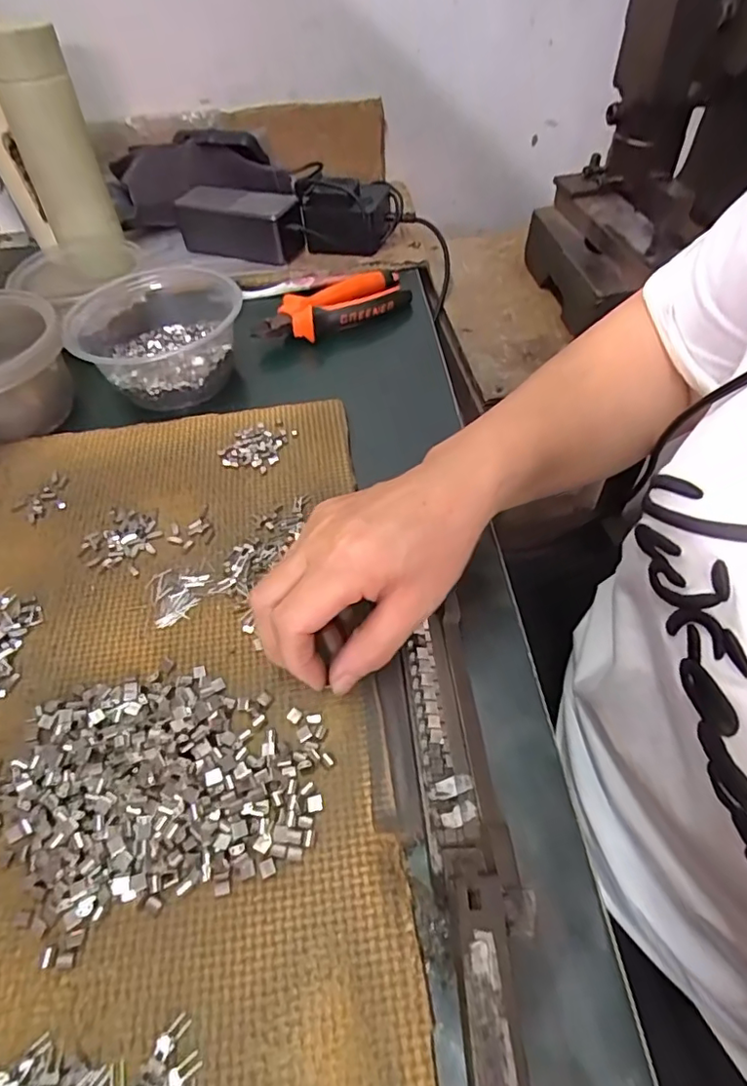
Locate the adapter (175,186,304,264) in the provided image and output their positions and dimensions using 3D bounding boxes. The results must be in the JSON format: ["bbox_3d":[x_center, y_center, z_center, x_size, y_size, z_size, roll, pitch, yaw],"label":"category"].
[{"bbox_3d":[-0.137,-0.337,0.591,0.137,0.052,0.052,14,54,14],"label":"adapter"}]

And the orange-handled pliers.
[{"bbox_3d":[-0.035,-0.220,0.513,0.157,0.018,0.063,-35,58,-22],"label":"orange-handled pliers"}]

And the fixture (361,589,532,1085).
[{"bbox_3d":[0.040,0.147,0.219,0.060,0.024,0.255,-9,54,-4],"label":"fixture"}]

